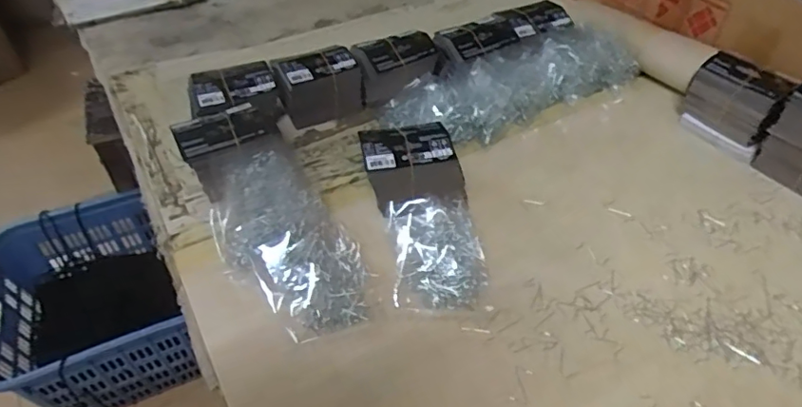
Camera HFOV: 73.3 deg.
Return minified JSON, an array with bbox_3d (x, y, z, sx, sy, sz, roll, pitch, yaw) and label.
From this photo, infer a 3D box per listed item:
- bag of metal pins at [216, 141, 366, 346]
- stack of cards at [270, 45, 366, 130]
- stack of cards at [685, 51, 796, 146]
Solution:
[{"bbox_3d":[-0.117,0.037,0.555,0.117,0.055,0.223,-27,52,-23],"label":"bag of metal pins"},{"bbox_3d":[-0.108,-0.153,0.721,0.107,0.081,0.051,-16,48,-14],"label":"stack of cards"},{"bbox_3d":[0.421,-0.126,0.686,0.051,0.087,0.109,-22,50,-19],"label":"stack of cards"}]

